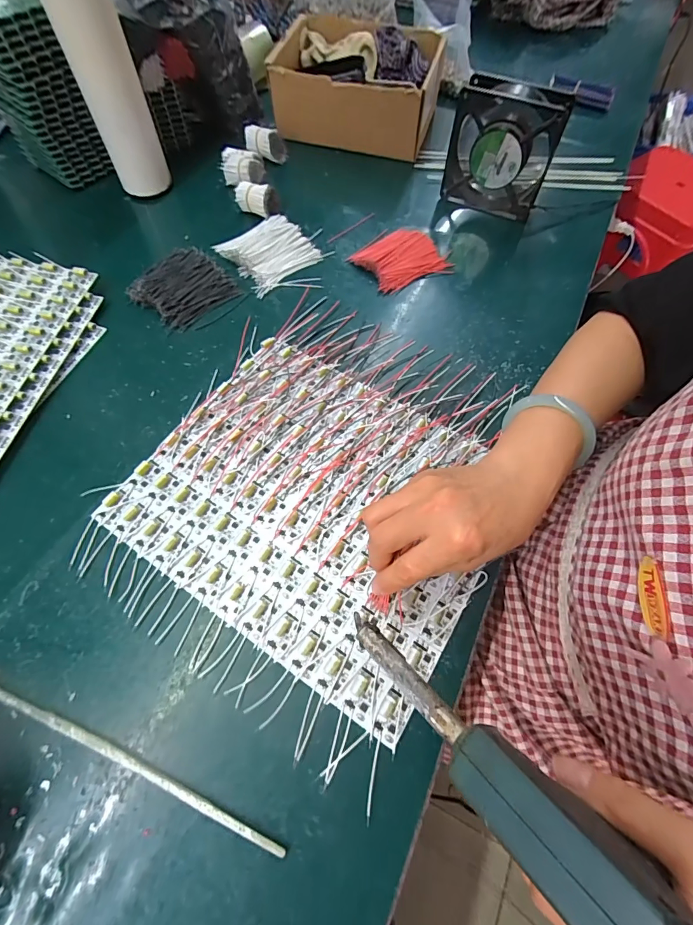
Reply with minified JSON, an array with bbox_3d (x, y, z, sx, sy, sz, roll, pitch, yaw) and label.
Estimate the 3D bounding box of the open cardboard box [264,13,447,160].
[{"bbox_3d":[0.017,-0.536,0.577,0.210,0.099,0.173,15,64,5],"label":"open cardboard box"}]

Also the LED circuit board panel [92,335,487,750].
[{"bbox_3d":[-0.023,0.025,0.339,0.287,0.010,0.241,31,67,13],"label":"LED circuit board panel"}]

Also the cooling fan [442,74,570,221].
[{"bbox_3d":[0.184,-0.373,0.478,0.120,0.118,0.048,22,65,9],"label":"cooling fan"}]

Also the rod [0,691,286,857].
[{"bbox_3d":[-0.166,0.183,0.256,0.273,0.010,0.010,20,65,8],"label":"rod"}]

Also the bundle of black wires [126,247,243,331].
[{"bbox_3d":[-0.180,-0.195,0.441,0.084,0.021,0.094,38,68,16],"label":"bundle of black wires"}]

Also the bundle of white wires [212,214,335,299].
[{"bbox_3d":[-0.085,-0.260,0.475,0.113,0.021,0.094,-34,69,-17],"label":"bundle of white wires"}]

